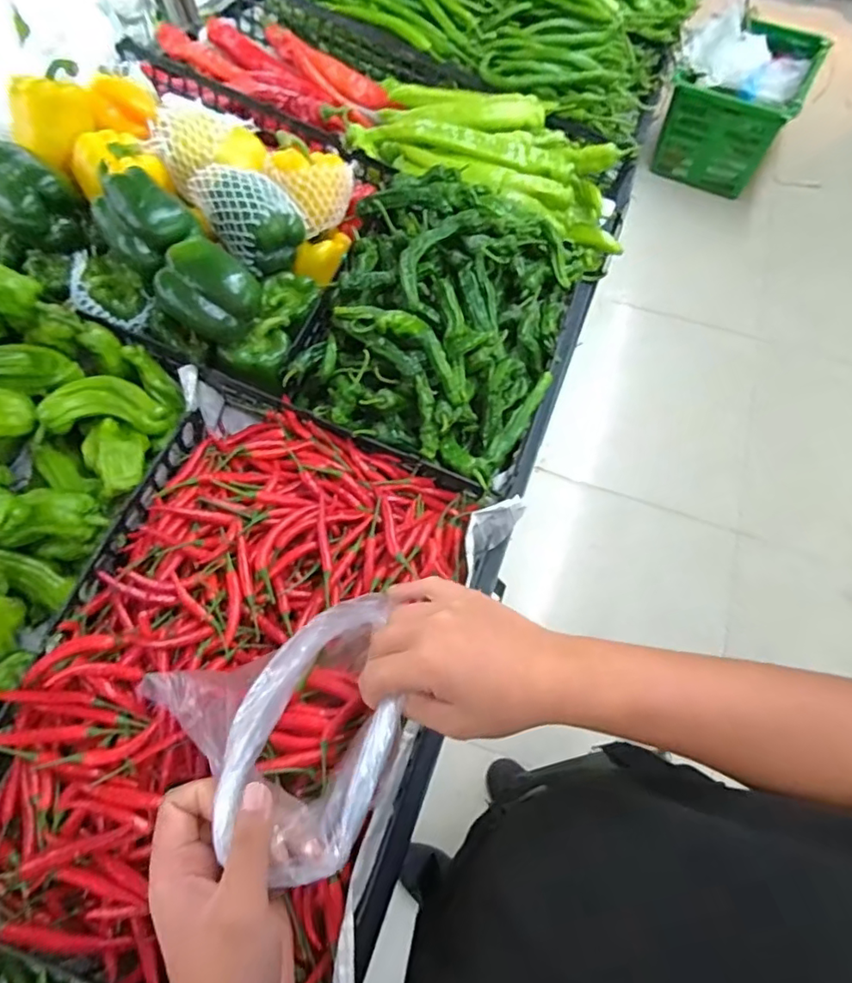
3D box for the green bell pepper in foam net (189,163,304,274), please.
[{"bbox_3d":[-0.208,-0.331,0.653,0.087,0.092,0.101,-38,69,-19],"label":"green bell pepper in foam net"}]

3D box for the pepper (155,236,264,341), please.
[{"bbox_3d":[-0.232,-0.215,0.583,0.097,0.083,0.066,-26,65,-14],"label":"pepper"}]

